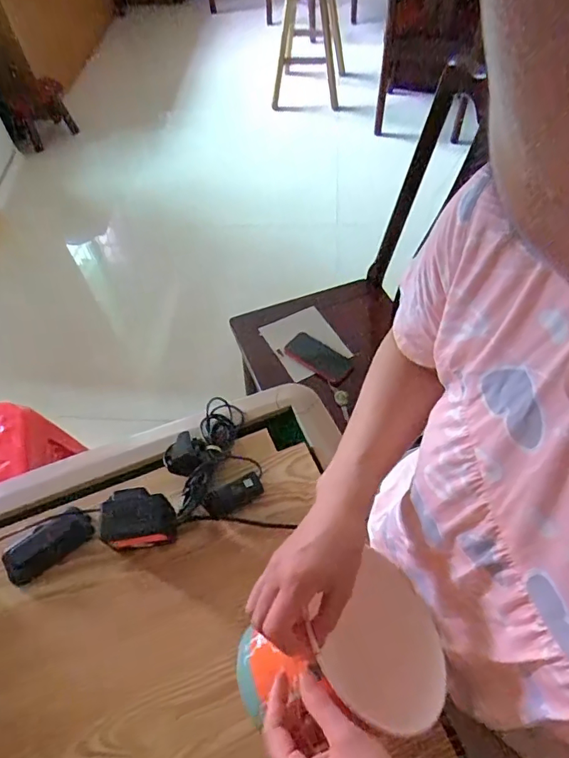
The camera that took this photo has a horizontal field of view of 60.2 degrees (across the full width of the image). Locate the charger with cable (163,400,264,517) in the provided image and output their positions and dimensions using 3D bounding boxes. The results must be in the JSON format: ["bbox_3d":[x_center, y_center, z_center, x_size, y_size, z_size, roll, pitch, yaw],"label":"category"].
[{"bbox_3d":[-0.102,0.100,0.672,0.112,0.047,0.177,-16,56,-8],"label":"charger with cable"}]

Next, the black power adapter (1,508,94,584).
[{"bbox_3d":[-0.299,0.210,0.621,0.110,0.024,0.051,-31,59,-17],"label":"black power adapter"}]

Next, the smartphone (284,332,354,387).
[{"bbox_3d":[0.083,-0.051,1.190,0.166,0.018,0.083,34,63,23],"label":"smartphone"}]

